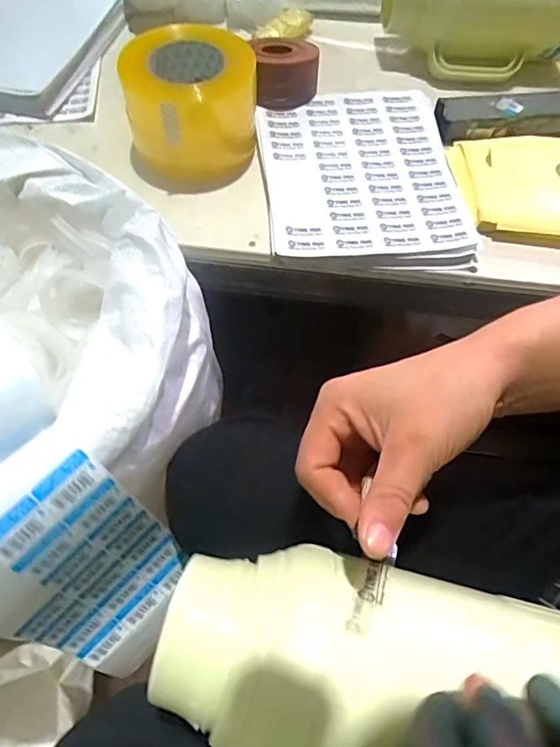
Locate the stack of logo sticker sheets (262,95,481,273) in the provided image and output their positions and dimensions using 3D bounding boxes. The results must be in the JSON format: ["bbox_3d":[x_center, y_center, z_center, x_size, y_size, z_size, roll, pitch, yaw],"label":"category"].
[{"bbox_3d":[0.087,-0.229,0.562,0.214,0.020,0.272,0,61,-3],"label":"stack of logo sticker sheets"}]

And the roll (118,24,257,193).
[{"bbox_3d":[-0.100,-0.295,0.558,0.134,0.088,0.126,-17,63,-11],"label":"roll"}]

